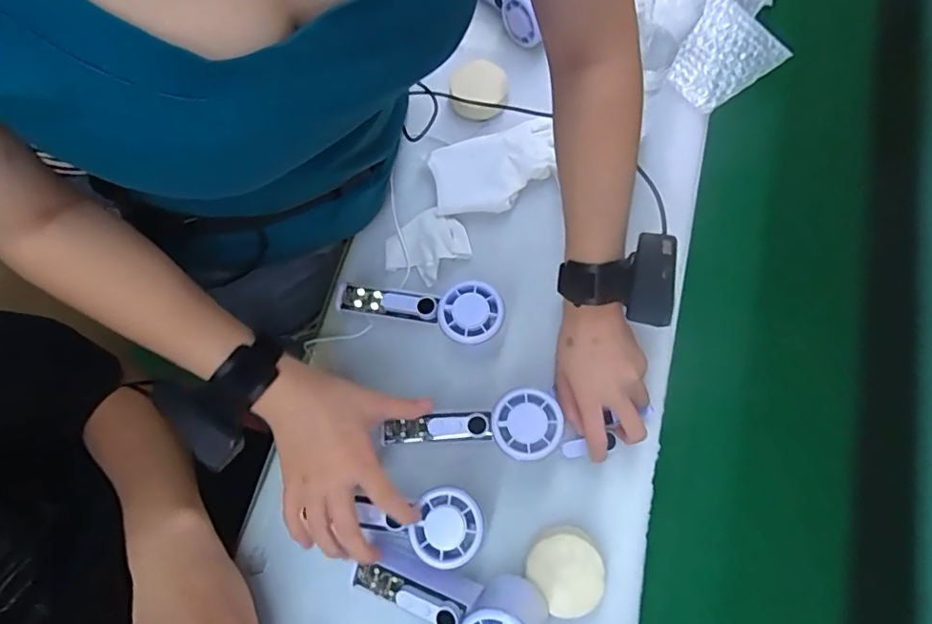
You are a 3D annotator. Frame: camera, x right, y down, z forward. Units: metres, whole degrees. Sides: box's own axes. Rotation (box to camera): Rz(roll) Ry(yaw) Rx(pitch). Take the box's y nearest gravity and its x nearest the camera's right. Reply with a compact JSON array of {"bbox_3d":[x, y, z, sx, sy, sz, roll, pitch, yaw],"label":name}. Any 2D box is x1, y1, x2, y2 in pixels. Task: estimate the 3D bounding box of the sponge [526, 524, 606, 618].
[{"bbox_3d":[0.081,0.211,0.444,0.056,0.027,0.062,-20,72,-5],"label":"sponge"}]

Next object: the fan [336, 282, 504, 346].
[{"bbox_3d":[-0.043,-0.004,0.487,0.152,0.030,0.051,9,72,5],"label":"fan"}]

